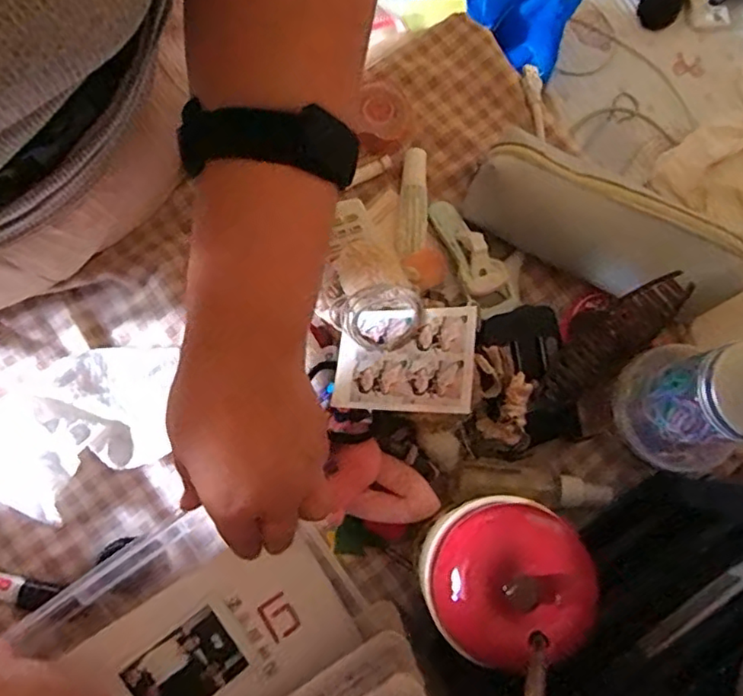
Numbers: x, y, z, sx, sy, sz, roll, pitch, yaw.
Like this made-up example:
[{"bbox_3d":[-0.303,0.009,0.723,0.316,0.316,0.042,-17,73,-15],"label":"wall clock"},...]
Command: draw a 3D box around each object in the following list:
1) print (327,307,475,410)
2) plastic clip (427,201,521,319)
[{"bbox_3d":[0.018,0.007,0.368,0.087,0.004,0.061,-1,73,27],"label":"print"},{"bbox_3d":[0.070,-0.068,0.451,0.034,0.030,0.099,-32,82,-10],"label":"plastic clip"}]

